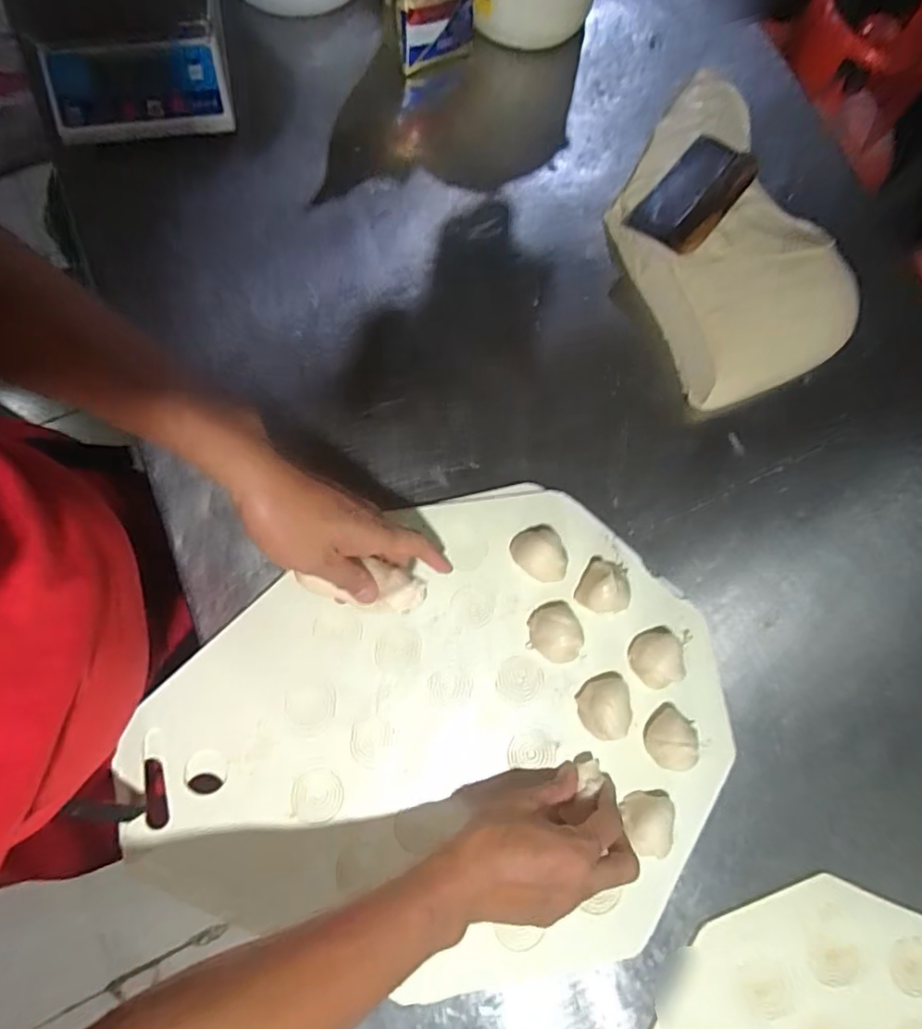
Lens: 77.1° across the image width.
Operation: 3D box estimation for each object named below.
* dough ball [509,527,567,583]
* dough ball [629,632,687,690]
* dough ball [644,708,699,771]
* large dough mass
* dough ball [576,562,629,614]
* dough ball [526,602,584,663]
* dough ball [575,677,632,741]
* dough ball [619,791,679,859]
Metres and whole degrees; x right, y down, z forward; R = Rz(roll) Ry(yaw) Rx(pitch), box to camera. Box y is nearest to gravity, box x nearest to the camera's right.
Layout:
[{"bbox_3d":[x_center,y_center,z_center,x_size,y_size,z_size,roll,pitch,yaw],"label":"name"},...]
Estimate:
[{"bbox_3d":[0.074,0.036,0.523,0.045,0.029,0.053,-37,80,-9],"label":"dough ball"},{"bbox_3d":[0.173,0.129,0.510,0.039,0.027,0.045,-4,77,-2],"label":"dough ball"},{"bbox_3d":[0.184,0.198,0.502,0.042,0.031,0.044,0,77,-1],"label":"dough ball"},{"bbox_3d":[0.268,-0.306,0.622,0.205,0.056,0.361,-24,78,-7],"label":"large dough mass"},{"bbox_3d":[0.130,0.064,0.522,0.045,0.033,0.046,0,77,-1],"label":"dough ball"},{"bbox_3d":[0.083,0.104,0.514,0.043,0.035,0.052,0,77,-1],"label":"dough ball"},{"bbox_3d":[0.126,0.170,0.505,0.044,0.031,0.048,0,77,-1],"label":"dough ball"},{"bbox_3d":[0.155,0.256,0.472,0.044,0.030,0.047,0,77,-1],"label":"dough ball"}]

